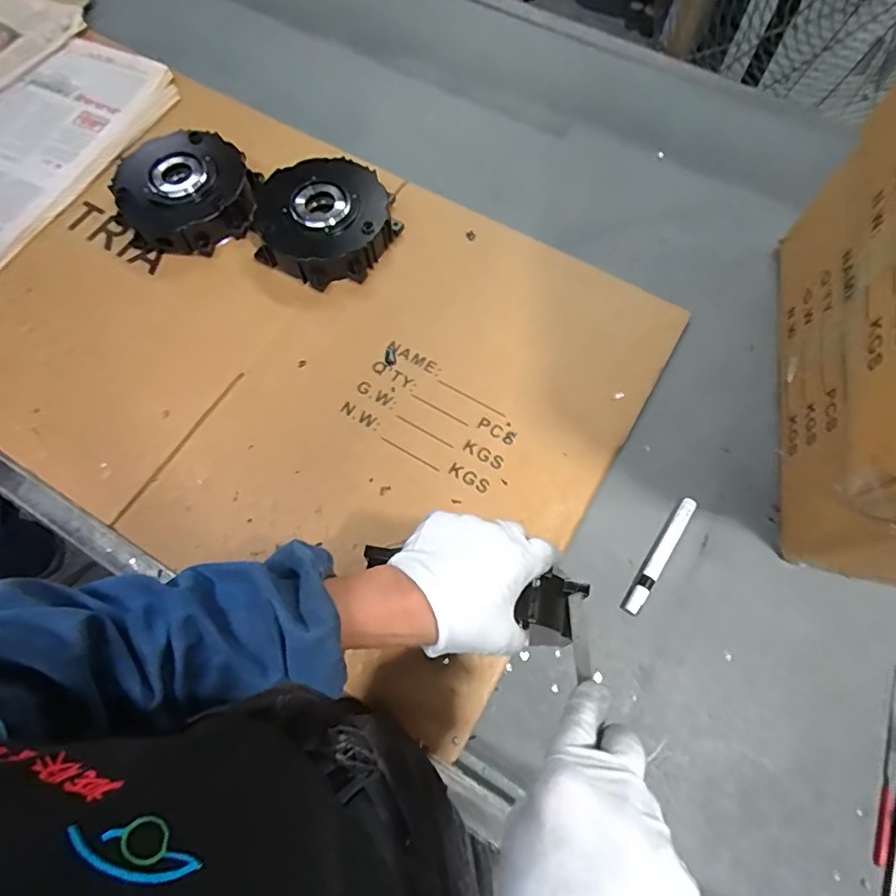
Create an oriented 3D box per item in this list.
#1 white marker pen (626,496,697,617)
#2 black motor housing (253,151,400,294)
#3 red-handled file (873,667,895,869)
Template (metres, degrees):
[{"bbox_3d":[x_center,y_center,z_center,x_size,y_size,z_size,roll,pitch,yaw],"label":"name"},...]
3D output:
[{"bbox_3d":[0.231,0.115,0.561,0.016,0.013,0.142,34,72,11],"label":"white marker pen"},{"bbox_3d":[-0.160,-0.296,0.688,0.188,0.064,0.169,-15,71,-6],"label":"black motor housing"},{"bbox_3d":[0.423,0.300,0.499,0.014,0.004,0.175,21,70,7],"label":"red-handled file"}]

